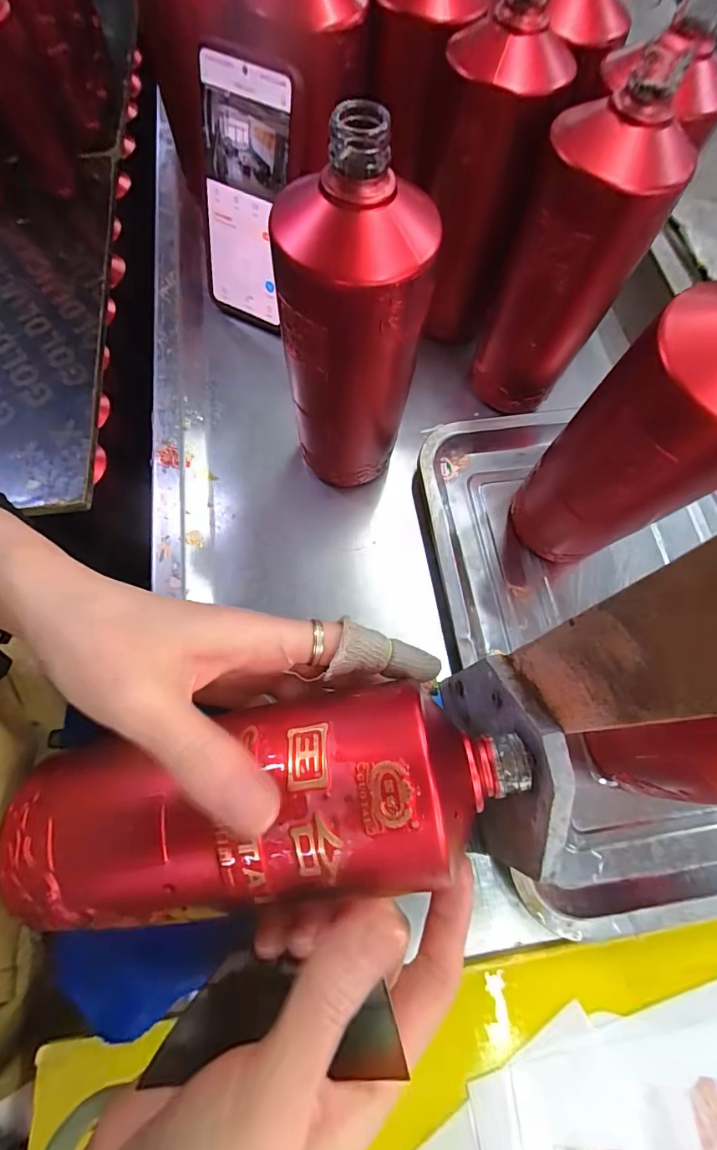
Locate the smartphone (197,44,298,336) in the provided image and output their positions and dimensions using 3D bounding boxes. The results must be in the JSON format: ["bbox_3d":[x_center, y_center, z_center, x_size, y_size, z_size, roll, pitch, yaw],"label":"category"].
[{"bbox_3d":[-0.089,-0.284,0.366,0.070,0.165,0.007,24,50,5],"label":"smartphone"}]

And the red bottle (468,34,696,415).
[{"bbox_3d":[0.139,-0.209,0.326,0.079,0.195,0.074,19,68,5],"label":"red bottle"}]

